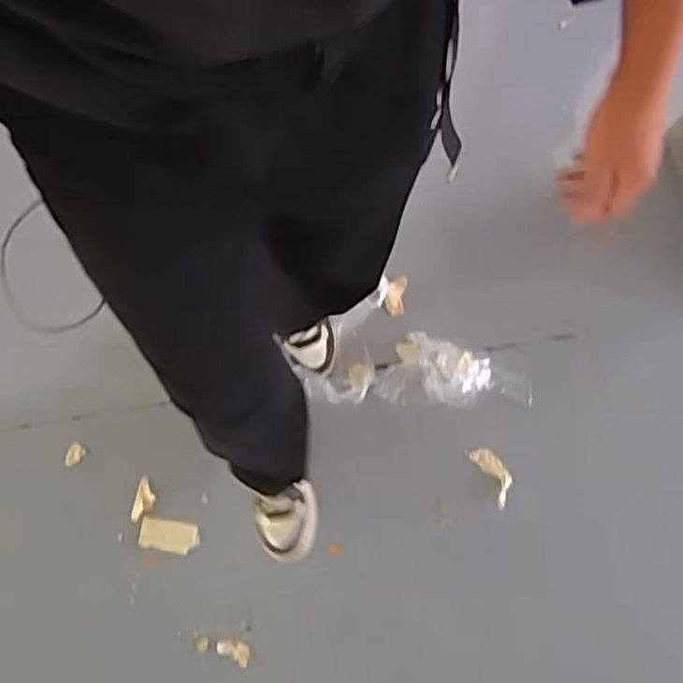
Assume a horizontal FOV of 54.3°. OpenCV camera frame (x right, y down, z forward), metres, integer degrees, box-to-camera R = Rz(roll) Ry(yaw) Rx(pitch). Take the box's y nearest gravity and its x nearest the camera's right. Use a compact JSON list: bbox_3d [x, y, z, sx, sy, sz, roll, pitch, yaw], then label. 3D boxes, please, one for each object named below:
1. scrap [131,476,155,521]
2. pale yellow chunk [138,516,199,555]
[{"bbox_3d":[-0.386,0.310,1.303,0.037,0.009,0.082,12,74,0],"label":"scrap"},{"bbox_3d":[-0.334,0.377,1.289,0.112,0.007,0.057,11,74,0],"label":"pale yellow chunk"}]

